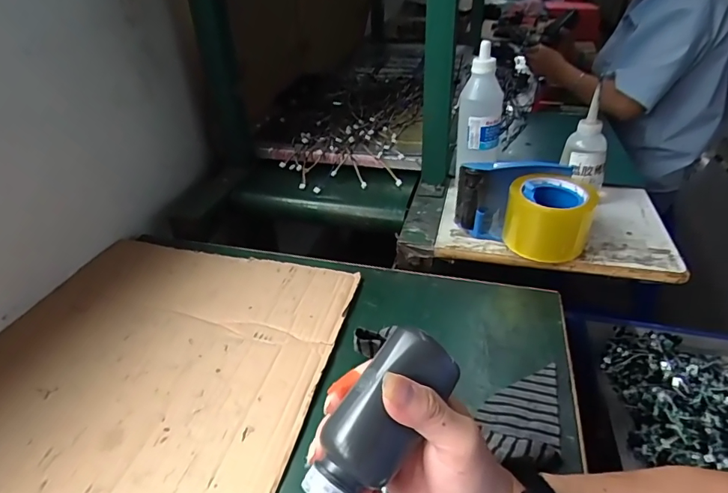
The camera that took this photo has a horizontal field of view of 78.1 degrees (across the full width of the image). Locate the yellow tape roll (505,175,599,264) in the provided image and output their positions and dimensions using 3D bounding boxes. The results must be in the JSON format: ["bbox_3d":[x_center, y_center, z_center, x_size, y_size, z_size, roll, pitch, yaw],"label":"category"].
[{"bbox_3d":[0.234,-0.034,0.573,0.099,0.088,0.095,0,35,0],"label":"yellow tape roll"}]

